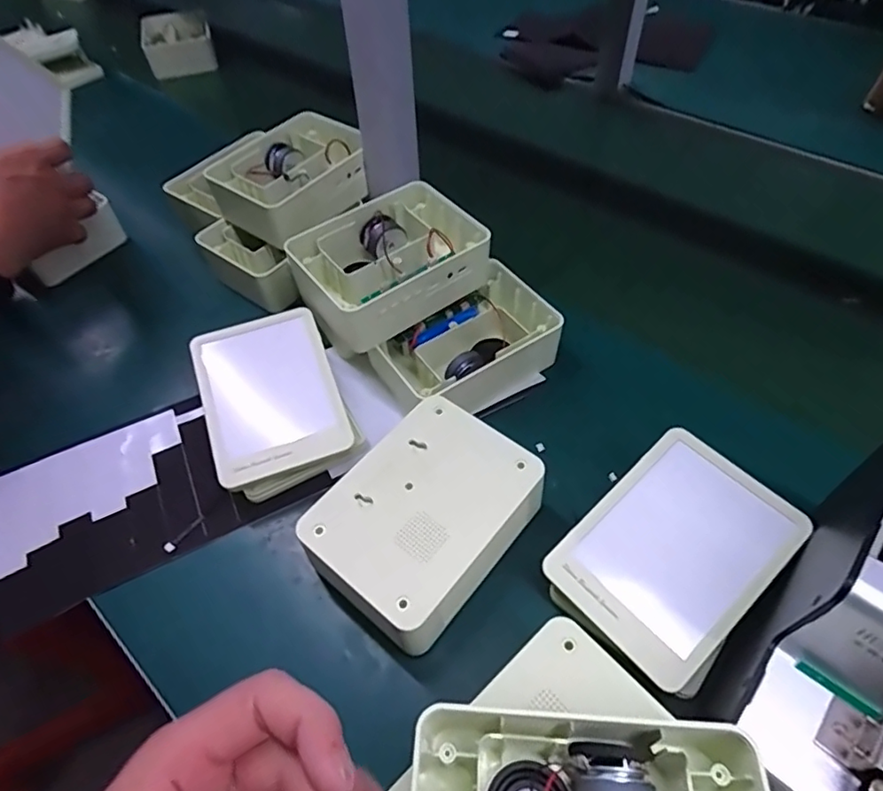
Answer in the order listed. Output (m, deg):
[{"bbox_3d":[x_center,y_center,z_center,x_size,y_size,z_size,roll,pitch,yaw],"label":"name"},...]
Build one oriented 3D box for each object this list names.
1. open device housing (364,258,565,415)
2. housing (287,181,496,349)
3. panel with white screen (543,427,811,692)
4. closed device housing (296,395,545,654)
[{"bbox_3d":[0.021,-0.040,0.479,0.158,0.046,0.099,-30,56,-20],"label":"open device housing"},{"bbox_3d":[-0.046,-0.115,0.481,0.149,0.050,0.118,-30,56,-20],"label":"housing"},{"bbox_3d":[0.143,0.093,0.347,0.136,0.005,0.099,-42,61,-13],"label":"panel with white screen"},{"bbox_3d":[-0.011,0.084,0.379,0.104,0.063,0.142,34,60,26],"label":"closed device housing"}]

